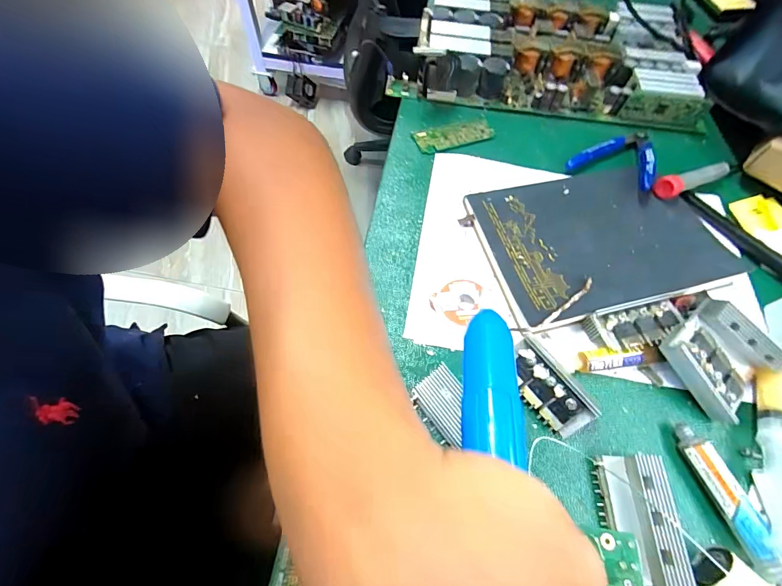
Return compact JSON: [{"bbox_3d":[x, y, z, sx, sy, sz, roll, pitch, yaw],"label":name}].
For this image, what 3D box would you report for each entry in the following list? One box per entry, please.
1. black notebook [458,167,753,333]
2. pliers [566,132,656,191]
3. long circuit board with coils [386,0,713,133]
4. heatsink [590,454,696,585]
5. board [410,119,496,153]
[{"bbox_3d":[0.185,-0.051,0.331,0.210,0.018,0.145,-14,63,-9],"label":"black notebook"},{"bbox_3d":[0.242,-0.148,0.378,0.075,0.018,0.106,37,67,16],"label":"pliers"},{"bbox_3d":[0.185,-0.297,0.447,0.355,0.040,0.198,6,62,1],"label":"long circuit board with coils"},{"bbox_3d":[0.153,0.139,0.228,0.032,0.030,0.069,3,62,0],"label":"heatsink"},{"bbox_3d":[0.069,-0.171,0.397,0.088,0.004,0.031,-18,64,-11],"label":"board"}]

